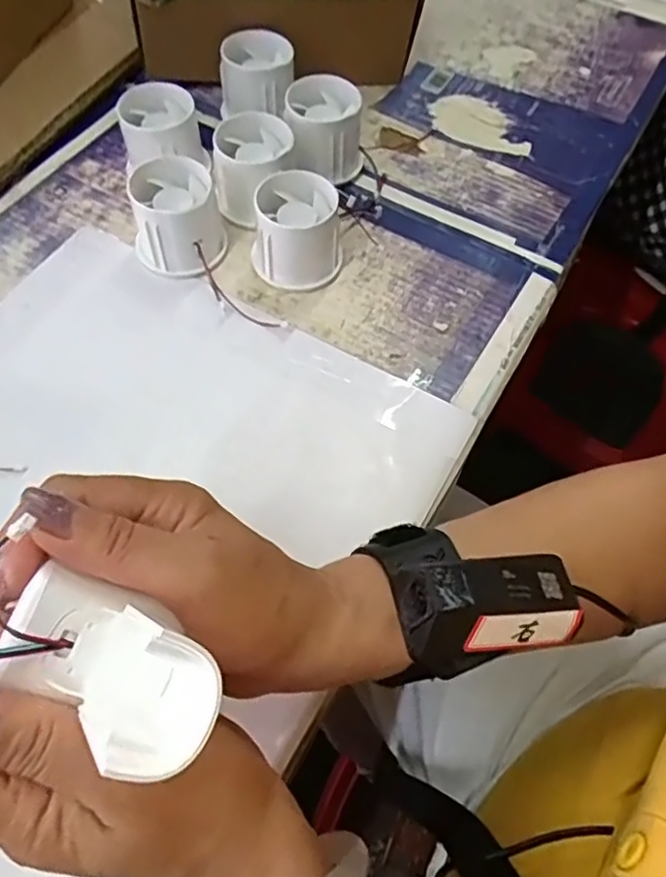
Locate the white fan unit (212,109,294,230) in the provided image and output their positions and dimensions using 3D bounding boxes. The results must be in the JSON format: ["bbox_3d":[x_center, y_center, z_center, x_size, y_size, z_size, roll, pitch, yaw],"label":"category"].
[{"bbox_3d":[-0.055,-0.175,0.426,0.056,0.047,0.059,22,63,10],"label":"white fan unit"}]

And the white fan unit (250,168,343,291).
[{"bbox_3d":[-0.022,-0.131,0.405,0.056,0.048,0.058,3,61,0],"label":"white fan unit"}]

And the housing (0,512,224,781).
[{"bbox_3d":[-0.063,0.065,0.184,0.082,0.037,0.039,11,55,44],"label":"housing"}]

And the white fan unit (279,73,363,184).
[{"bbox_3d":[-0.006,-0.211,0.442,0.051,0.046,0.054,0,61,-2],"label":"white fan unit"}]

